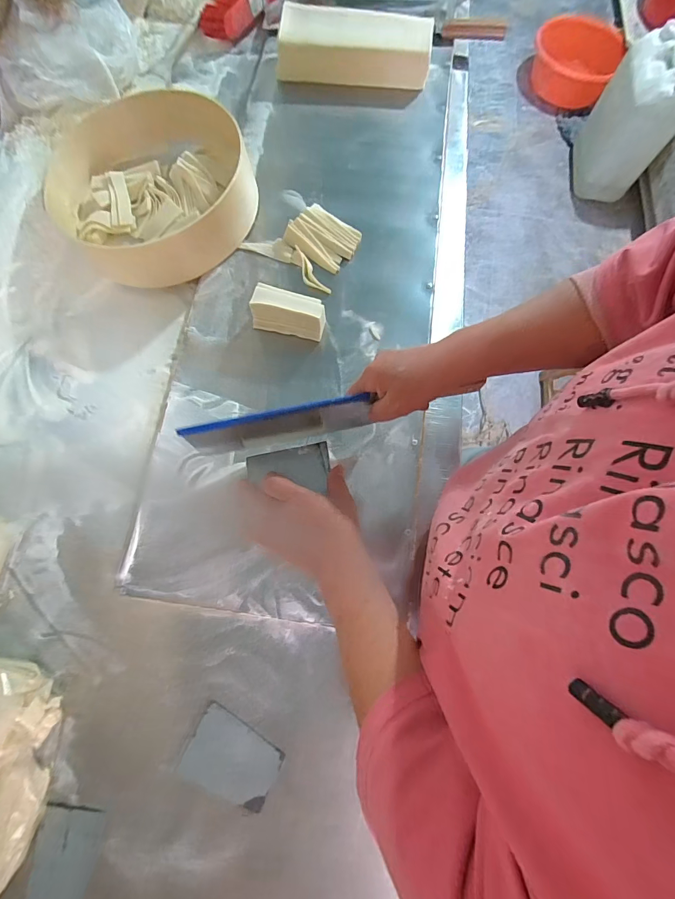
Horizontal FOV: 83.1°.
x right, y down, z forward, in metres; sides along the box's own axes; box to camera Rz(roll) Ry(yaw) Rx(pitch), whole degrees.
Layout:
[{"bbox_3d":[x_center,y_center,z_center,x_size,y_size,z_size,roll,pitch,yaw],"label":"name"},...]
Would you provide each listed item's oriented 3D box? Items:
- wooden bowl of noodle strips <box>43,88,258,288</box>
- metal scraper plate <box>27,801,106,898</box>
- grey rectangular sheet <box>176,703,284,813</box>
[{"bbox_3d":[-0.279,-0.404,0.572,0.295,0.082,0.283,0,77,0],"label":"wooden bowl of noodle strips"},{"bbox_3d":[-0.288,0.432,0.402,0.065,0.005,0.092,4,72,2],"label":"metal scraper plate"},{"bbox_3d":[-0.115,0.340,0.418,0.099,0.004,0.072,25,72,9],"label":"grey rectangular sheet"}]

